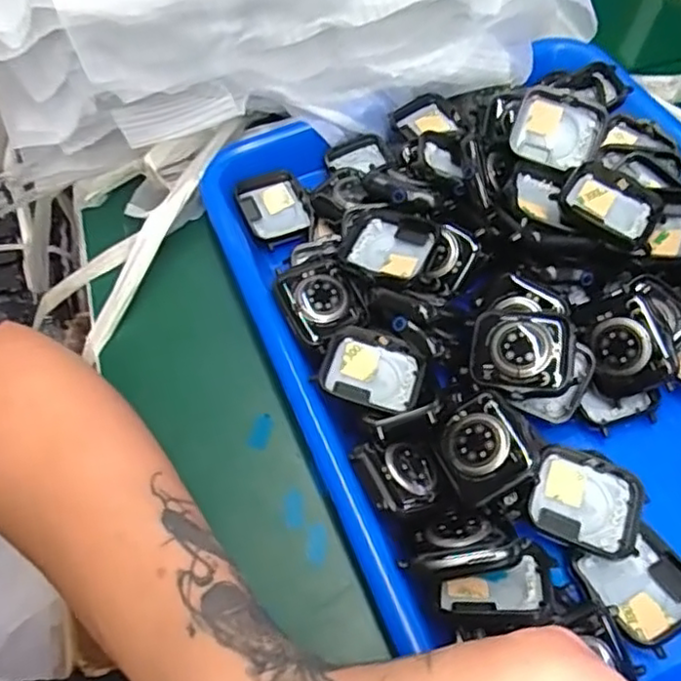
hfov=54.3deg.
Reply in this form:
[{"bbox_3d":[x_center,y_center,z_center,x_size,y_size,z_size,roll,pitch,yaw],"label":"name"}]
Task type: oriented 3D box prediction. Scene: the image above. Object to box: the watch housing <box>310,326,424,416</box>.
[{"bbox_3d":[0.014,0.013,0.290,0.043,0.010,0.035,18,61,14],"label":"watch housing"}]

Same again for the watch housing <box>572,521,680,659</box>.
[{"bbox_3d":[0.117,0.095,0.255,0.035,0.011,0.040,-27,60,-13],"label":"watch housing"}]

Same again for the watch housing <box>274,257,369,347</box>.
[{"bbox_3d":[-0.009,-0.020,0.307,0.035,0.005,0.043,-24,59,-11],"label":"watch housing"}]

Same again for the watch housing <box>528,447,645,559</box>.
[{"bbox_3d":[0.099,0.065,0.266,0.043,0.014,0.036,15,60,13],"label":"watch housing"}]

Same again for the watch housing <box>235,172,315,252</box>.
[{"bbox_3d":[-0.035,-0.072,0.366,0.036,0.013,0.045,-22,59,-10],"label":"watch housing"}]

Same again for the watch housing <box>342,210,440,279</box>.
[{"bbox_3d":[0.024,-0.044,0.316,0.042,0.012,0.037,19,61,15],"label":"watch housing"}]

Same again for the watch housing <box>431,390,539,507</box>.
[{"bbox_3d":[0.058,0.043,0.269,0.033,0.009,0.040,-20,59,-9],"label":"watch housing"}]

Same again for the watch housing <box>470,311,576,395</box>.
[{"bbox_3d":[0.078,0.005,0.285,0.042,0.011,0.035,6,79,15],"label":"watch housing"}]

